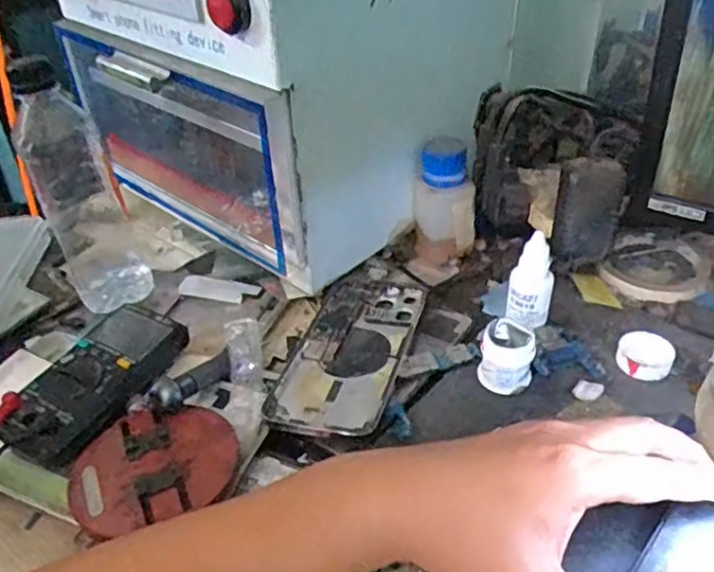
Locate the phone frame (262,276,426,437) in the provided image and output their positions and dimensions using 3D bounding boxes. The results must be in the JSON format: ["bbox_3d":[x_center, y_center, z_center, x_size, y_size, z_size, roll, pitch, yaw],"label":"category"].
[{"bbox_3d":[-0.002,0.039,0.472,0.075,0.007,0.162,9,39,15],"label":"phone frame"}]

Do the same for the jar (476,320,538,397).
[{"bbox_3d":[0.097,0.046,0.428,0.034,0.035,0.031,-2,38,1],"label":"jar"}]

